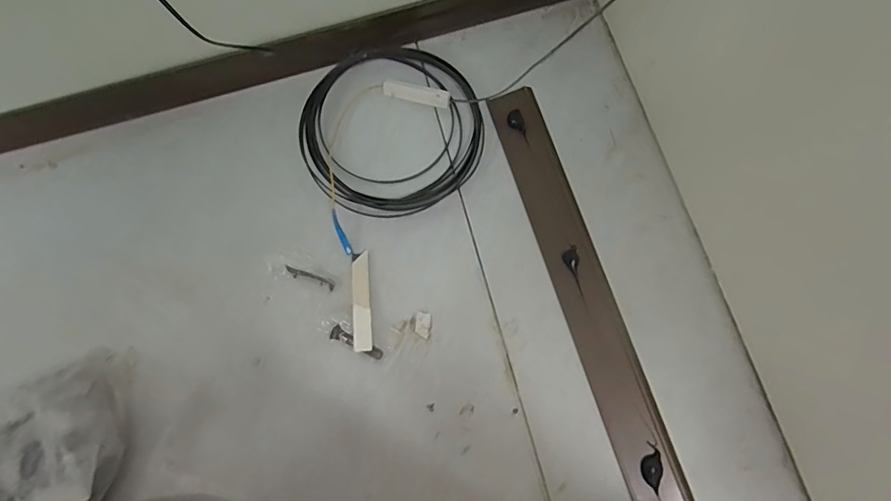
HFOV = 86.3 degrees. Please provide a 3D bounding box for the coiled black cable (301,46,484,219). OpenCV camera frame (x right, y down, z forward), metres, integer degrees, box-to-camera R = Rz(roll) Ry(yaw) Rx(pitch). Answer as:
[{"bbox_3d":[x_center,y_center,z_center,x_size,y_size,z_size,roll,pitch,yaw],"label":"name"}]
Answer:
[{"bbox_3d":[-0.064,-0.148,0.559,0.208,0.027,0.213,0,78,1],"label":"coiled black cable"}]

